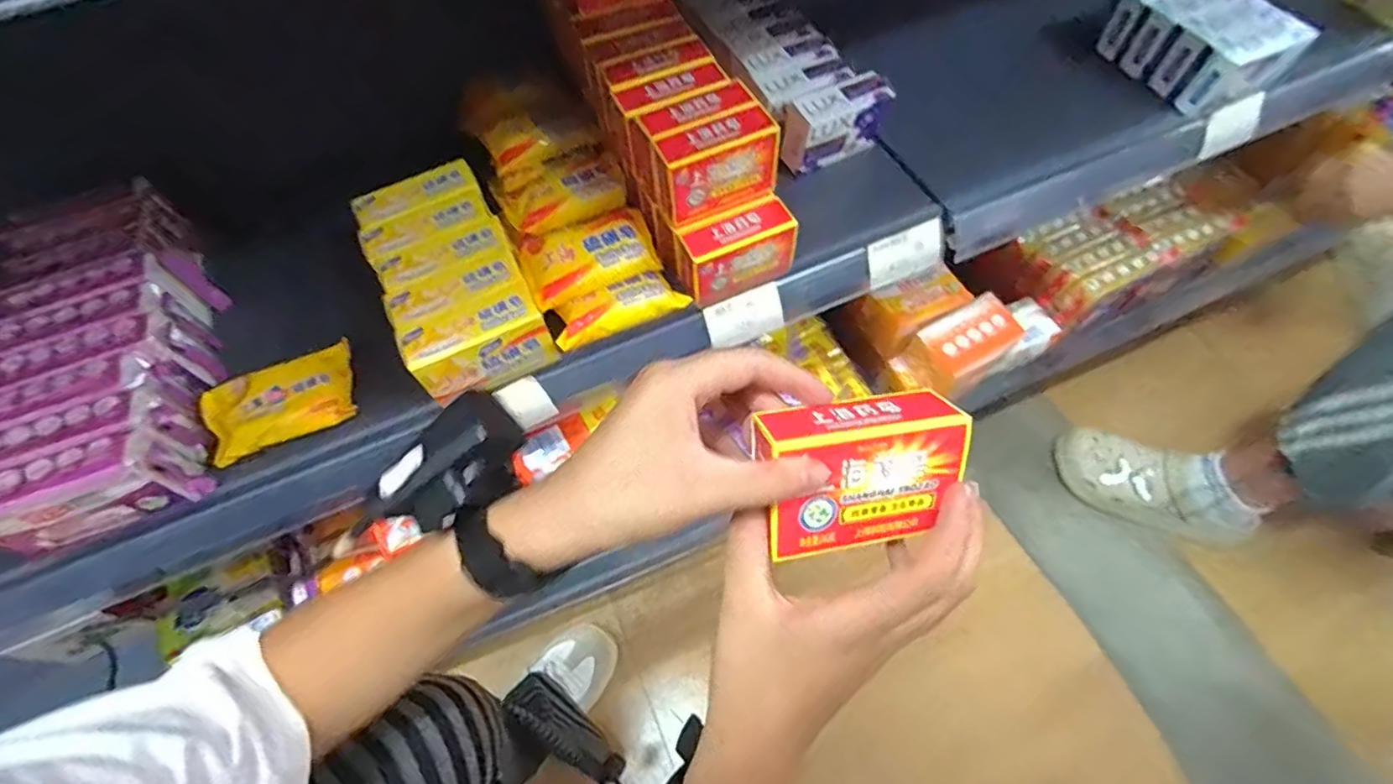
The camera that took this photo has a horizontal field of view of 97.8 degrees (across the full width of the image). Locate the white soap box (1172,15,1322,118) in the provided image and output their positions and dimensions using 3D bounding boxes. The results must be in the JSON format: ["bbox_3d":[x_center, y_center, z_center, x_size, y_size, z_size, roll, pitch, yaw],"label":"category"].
[{"bbox_3d":[0.524,-0.308,0.583,0.101,0.058,0.035,-25,62,-11],"label":"white soap box"}]

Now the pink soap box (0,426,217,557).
[{"bbox_3d":[-0.423,0.070,0.416,0.122,0.063,0.040,-19,61,-8],"label":"pink soap box"}]

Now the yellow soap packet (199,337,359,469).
[{"bbox_3d":[-0.320,0.007,0.471,0.108,0.022,0.061,-27,63,-12],"label":"yellow soap packet"}]

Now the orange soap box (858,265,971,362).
[{"bbox_3d":[0.269,-0.105,0.751,0.129,0.043,0.072,-27,62,-12],"label":"orange soap box"}]

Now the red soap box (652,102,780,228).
[{"bbox_3d":[0.016,-0.173,0.473,0.091,0.067,0.035,-25,62,-11],"label":"red soap box"}]

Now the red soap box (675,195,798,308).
[{"bbox_3d":[0.032,-0.118,0.501,0.093,0.059,0.039,-26,62,-11],"label":"red soap box"}]

